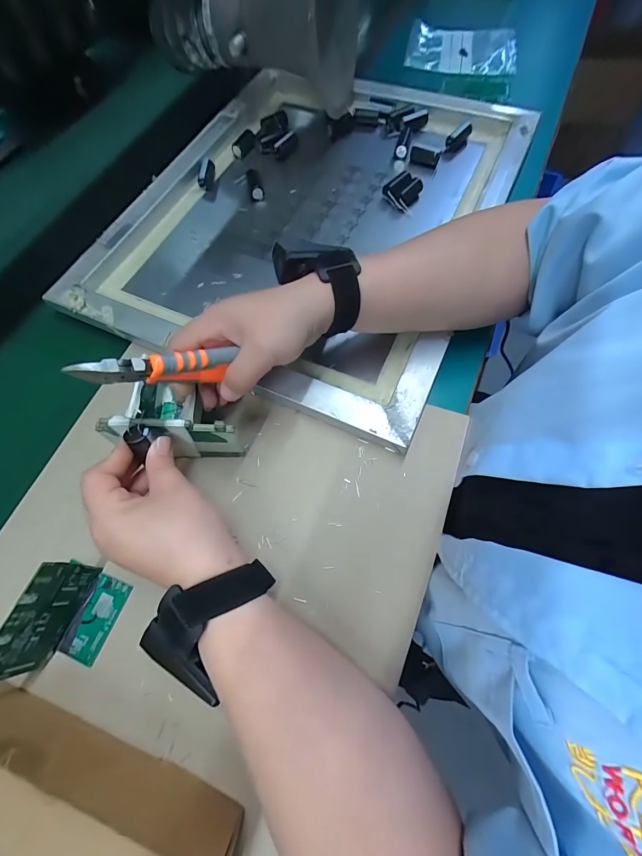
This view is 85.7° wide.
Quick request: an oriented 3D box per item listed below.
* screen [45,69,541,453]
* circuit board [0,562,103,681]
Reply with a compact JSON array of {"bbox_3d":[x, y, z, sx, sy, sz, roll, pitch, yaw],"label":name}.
[{"bbox_3d":[-0.012,-0.279,0.427,0.425,0.029,0.506,23,69,10],"label":"screen"},{"bbox_3d":[-0.194,0.134,0.244,0.007,0.060,0.075,19,69,9],"label":"circuit board"}]

